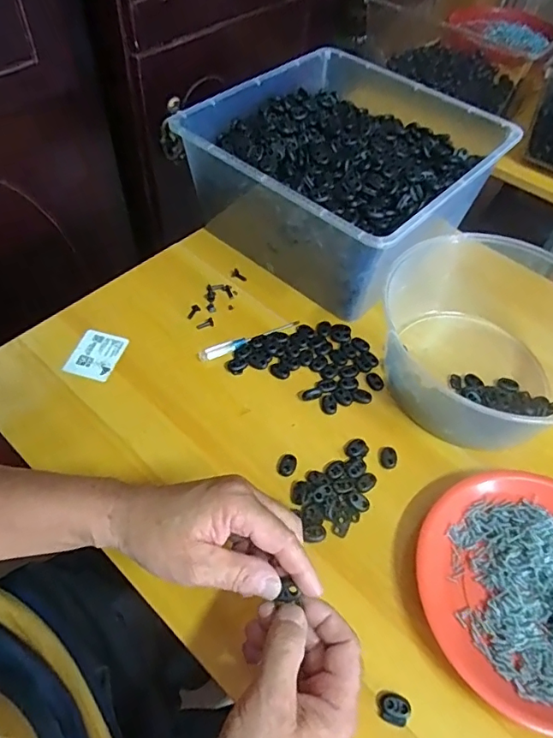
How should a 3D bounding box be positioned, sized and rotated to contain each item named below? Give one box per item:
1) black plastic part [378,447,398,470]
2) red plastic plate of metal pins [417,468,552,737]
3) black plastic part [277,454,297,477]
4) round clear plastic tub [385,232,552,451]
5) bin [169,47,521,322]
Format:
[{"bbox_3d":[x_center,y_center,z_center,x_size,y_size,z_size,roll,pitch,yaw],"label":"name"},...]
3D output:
[{"bbox_3d":[0.107,0.085,0.495,0.018,0.004,0.022,7,54,1],"label":"black plastic part"},{"bbox_3d":[0.209,0.176,0.415,0.181,0.030,0.185,2,54,-3],"label":"red plastic plate of metal pins"},{"bbox_3d":[0.010,0.090,0.481,0.017,0.006,0.021,16,55,7],"label":"black plastic part"},{"bbox_3d":[0.228,-0.028,0.530,0.214,0.099,0.204,2,54,-3],"label":"round clear plastic tub"},{"bbox_3d":[0.094,-0.254,0.658,0.310,0.139,0.349,38,60,21],"label":"bin"}]

